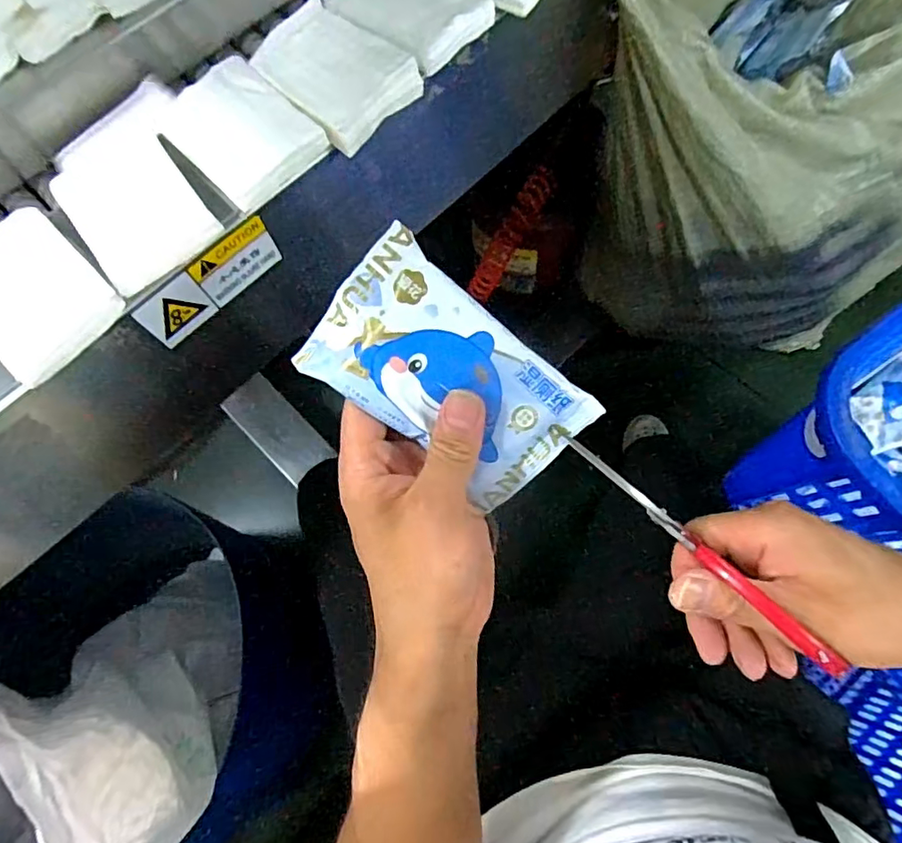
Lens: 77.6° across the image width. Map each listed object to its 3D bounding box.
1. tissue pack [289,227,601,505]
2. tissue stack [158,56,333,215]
[{"bbox_3d":[-0.001,-0.020,0.288,0.138,0.018,0.081,39,104,-12],"label":"tissue pack"},{"bbox_3d":[-0.139,-0.190,0.367,0.100,0.017,0.072,43,78,14],"label":"tissue stack"}]

